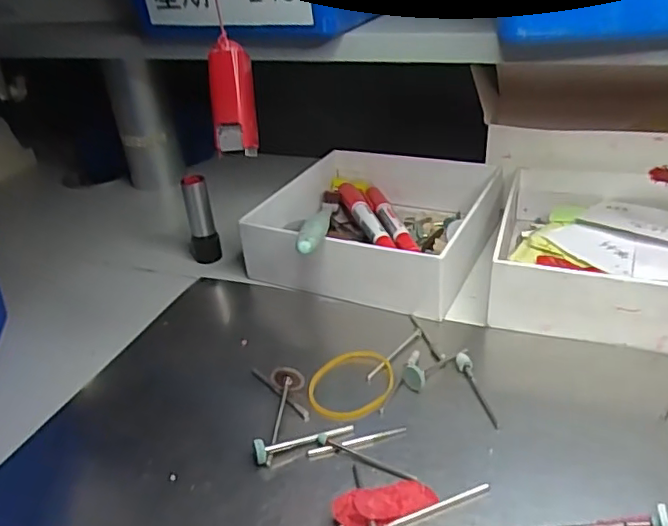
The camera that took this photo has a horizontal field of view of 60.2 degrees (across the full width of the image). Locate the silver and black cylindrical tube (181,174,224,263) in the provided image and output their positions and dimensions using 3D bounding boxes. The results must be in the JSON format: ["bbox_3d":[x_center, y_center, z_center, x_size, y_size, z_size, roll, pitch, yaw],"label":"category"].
[{"bbox_3d":[-0.089,-0.029,0.387,0.017,0.059,0.014,-13,32,-13],"label":"silver and black cylindrical tube"}]

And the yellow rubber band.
[{"bbox_3d":[0.009,0.058,0.278,0.038,0.006,0.045,12,40,22],"label":"yellow rubber band"}]

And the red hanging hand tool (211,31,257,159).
[{"bbox_3d":[-0.043,-0.070,0.246,0.015,0.048,0.016,-3,8,3],"label":"red hanging hand tool"}]

